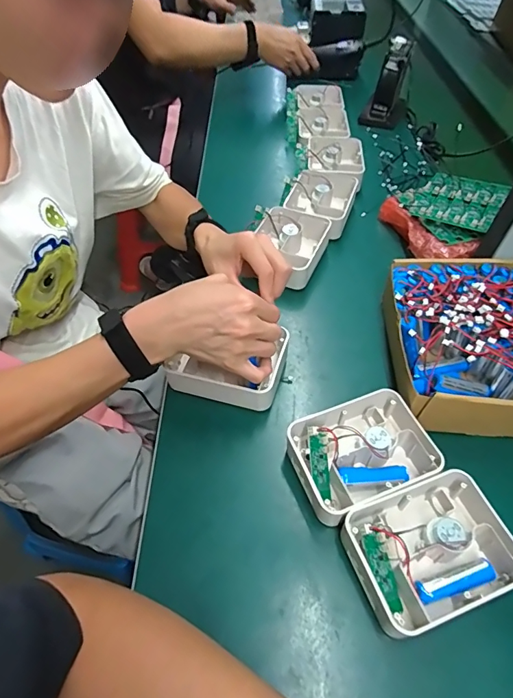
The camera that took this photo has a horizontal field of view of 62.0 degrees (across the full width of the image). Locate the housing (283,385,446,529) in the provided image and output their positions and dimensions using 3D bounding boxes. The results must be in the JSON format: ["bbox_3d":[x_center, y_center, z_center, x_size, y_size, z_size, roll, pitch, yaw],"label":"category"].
[{"bbox_3d":[0.104,0.106,0.433,0.132,0.053,0.100,-17,54,-17],"label":"housing"}]

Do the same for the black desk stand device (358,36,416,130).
[{"bbox_3d":[0.284,-0.563,0.905,0.089,0.141,0.096,16,52,10],"label":"black desk stand device"}]

